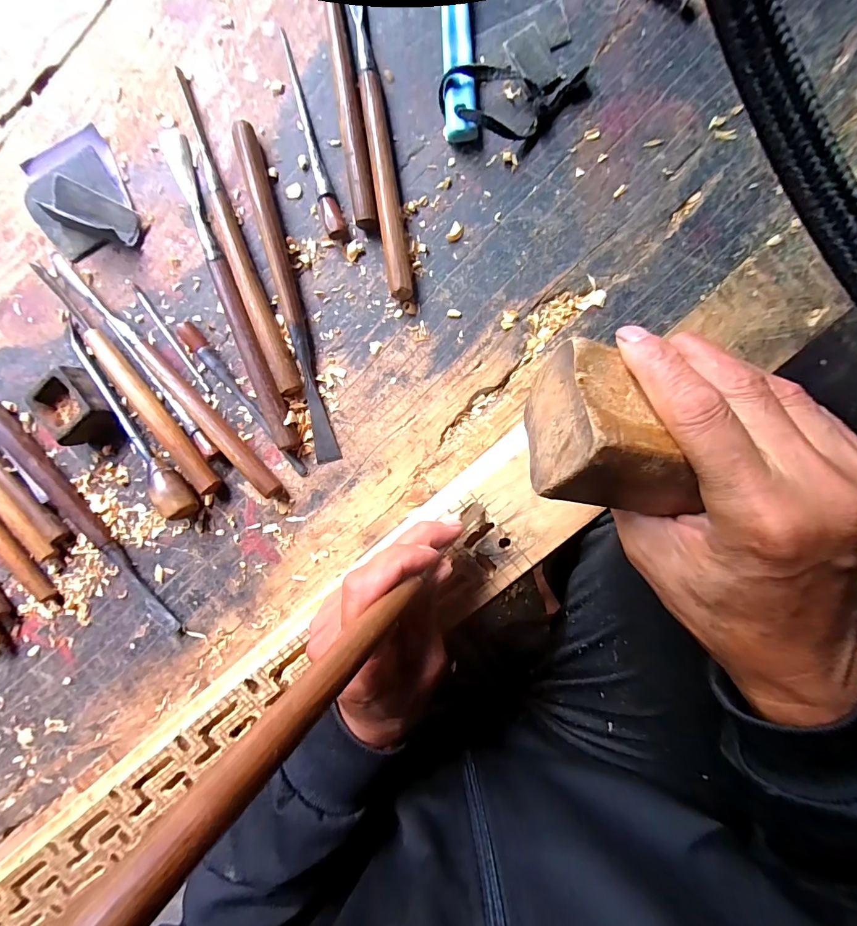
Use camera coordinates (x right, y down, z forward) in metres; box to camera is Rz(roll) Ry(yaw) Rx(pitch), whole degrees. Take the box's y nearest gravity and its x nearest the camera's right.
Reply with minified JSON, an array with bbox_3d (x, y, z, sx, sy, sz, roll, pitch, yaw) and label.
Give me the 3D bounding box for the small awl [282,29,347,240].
[{"bbox_3d":[-0.089,-0.242,0.310,0.013,0.012,0.152,-16,93,7],"label":"small awl"}]

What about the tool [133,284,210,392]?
[{"bbox_3d":[-0.211,-0.103,0.343,0.006,0.004,0.105,-34,91,8],"label":"tool"}]

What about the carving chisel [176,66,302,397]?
[{"bbox_3d":[-0.152,-0.171,0.323,0.020,0.017,0.250,-20,93,8],"label":"carving chisel"}]

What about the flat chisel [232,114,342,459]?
[{"bbox_3d":[-0.107,-0.125,0.322,0.019,0.015,0.254,-11,94,7],"label":"flat chisel"}]

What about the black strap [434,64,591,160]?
[{"bbox_3d":[0.058,-0.258,0.294,0.095,0.015,0.057,24,97,4],"label":"black strap"}]

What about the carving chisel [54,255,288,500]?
[{"bbox_3d":[-0.213,-0.068,0.335,0.019,0.020,0.259,-45,89,8],"label":"carving chisel"}]

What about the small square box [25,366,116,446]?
[{"bbox_3d":[-0.293,-0.047,0.345,0.050,0.028,0.049,-40,90,8],"label":"small square box"}]

